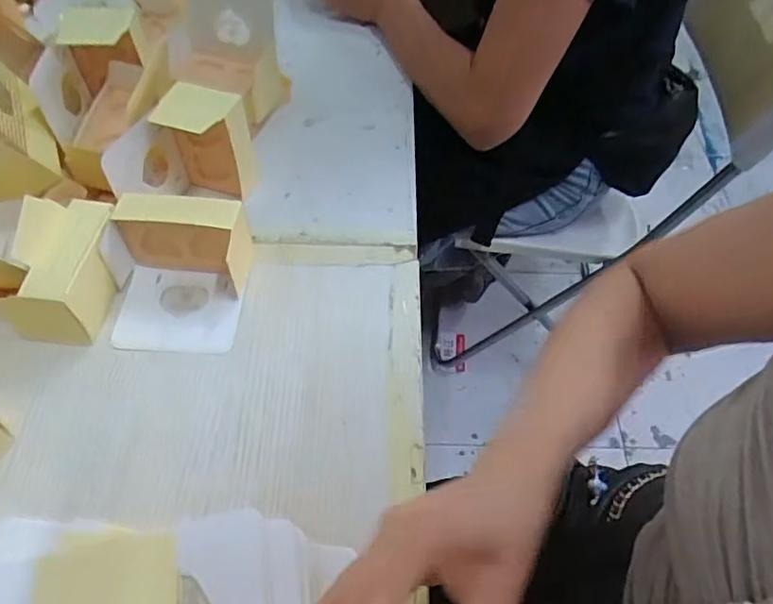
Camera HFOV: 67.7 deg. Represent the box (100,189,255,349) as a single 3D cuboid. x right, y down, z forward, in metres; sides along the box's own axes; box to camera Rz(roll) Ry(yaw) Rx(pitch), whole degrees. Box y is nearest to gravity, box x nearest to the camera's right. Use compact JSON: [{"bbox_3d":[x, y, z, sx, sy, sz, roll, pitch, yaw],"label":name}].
[{"bbox_3d":[-0.171,-0.026,0.458,0.117,0.065,0.111,5,54,1],"label":"box"}]

